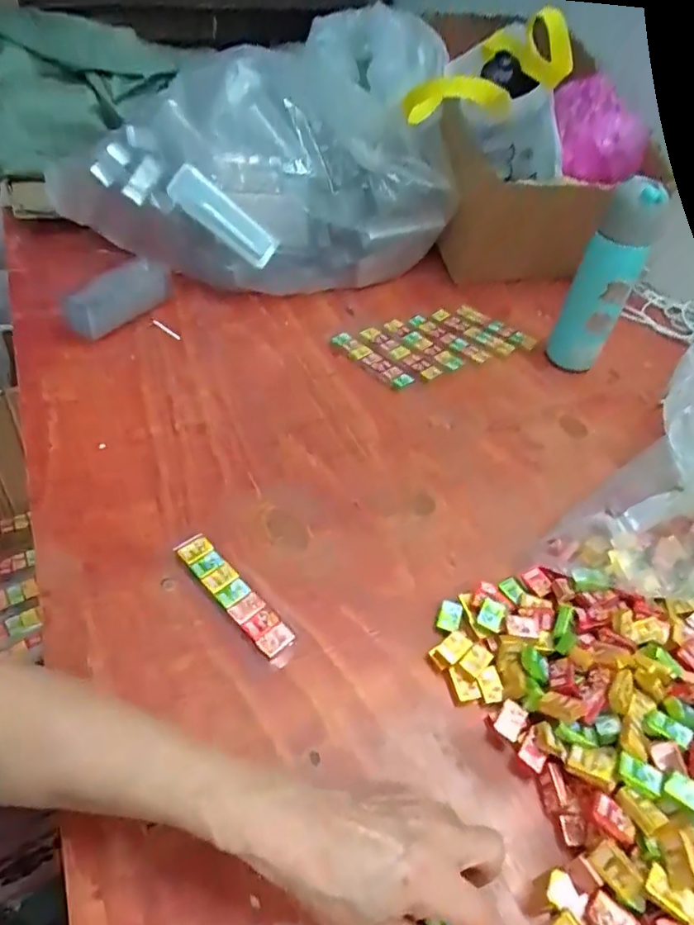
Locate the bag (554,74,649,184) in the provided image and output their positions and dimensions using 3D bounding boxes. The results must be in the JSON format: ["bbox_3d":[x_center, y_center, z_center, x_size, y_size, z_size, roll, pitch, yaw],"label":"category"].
[{"bbox_3d":[0.363,-0.475,0.816,0.140,0.109,0.077,12,45,5],"label":"bag"}]

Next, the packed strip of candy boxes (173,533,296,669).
[{"bbox_3d":[-0.085,0.102,0.432,0.025,0.010,0.126,-32,57,-33],"label":"packed strip of candy boxes"}]

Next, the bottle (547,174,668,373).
[{"bbox_3d":[0.294,-0.204,0.649,0.060,0.208,0.053,25,47,17],"label":"bottle"}]

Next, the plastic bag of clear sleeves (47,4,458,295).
[{"bbox_3d":[-0.081,-0.386,0.731,0.406,0.267,0.222,-19,51,-25],"label":"plastic bag of clear sleeves"}]

